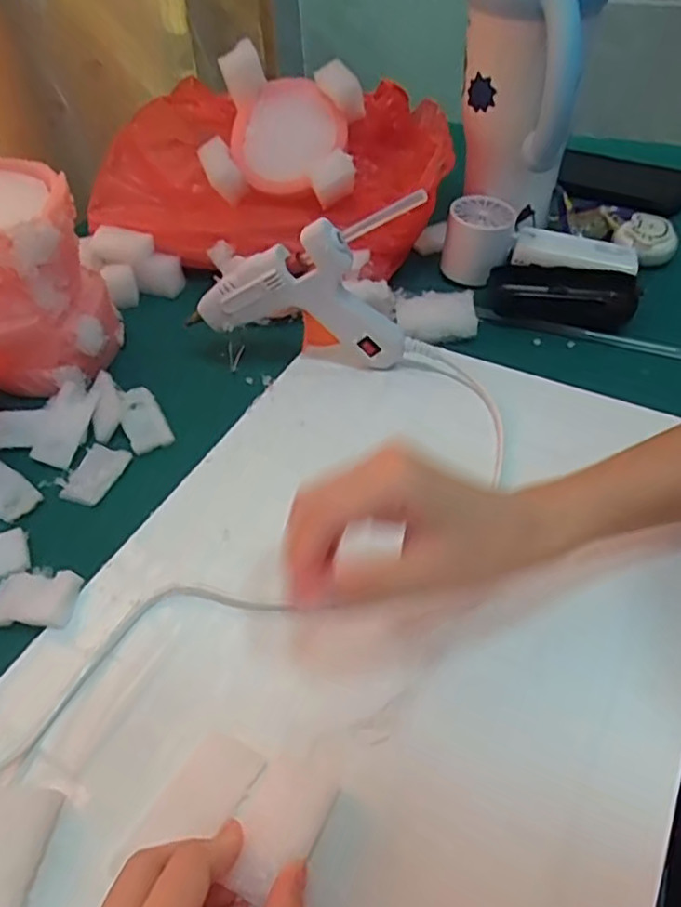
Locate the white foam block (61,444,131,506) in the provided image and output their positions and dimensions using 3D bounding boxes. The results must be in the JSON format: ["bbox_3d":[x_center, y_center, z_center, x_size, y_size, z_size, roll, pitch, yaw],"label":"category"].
[{"bbox_3d":[-0.158,0.012,0.414,0.028,0.006,0.043,11,48,15],"label":"white foam block"}]

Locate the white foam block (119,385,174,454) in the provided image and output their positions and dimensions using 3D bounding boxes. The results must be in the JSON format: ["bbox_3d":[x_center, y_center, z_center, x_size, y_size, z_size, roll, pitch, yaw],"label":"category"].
[{"bbox_3d":[-0.137,-0.025,0.443,0.027,0.011,0.053,-24,49,-17],"label":"white foam block"}]

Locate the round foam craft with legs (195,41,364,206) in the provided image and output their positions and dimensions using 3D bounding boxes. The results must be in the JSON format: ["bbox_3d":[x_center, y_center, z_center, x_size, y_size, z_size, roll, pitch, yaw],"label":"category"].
[{"bbox_3d":[-0.044,-0.261,0.519,0.120,0.046,0.110,0,91,10],"label":"round foam craft with legs"}]

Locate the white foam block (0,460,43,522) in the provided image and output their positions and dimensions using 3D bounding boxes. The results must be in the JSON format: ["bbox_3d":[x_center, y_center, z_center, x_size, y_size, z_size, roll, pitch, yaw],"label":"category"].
[{"bbox_3d":[-0.214,0.022,0.406,0.050,0.007,0.028,25,53,26],"label":"white foam block"}]

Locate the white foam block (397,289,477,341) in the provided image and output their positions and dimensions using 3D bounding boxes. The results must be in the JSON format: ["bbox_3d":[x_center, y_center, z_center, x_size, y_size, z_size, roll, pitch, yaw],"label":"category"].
[{"bbox_3d":[0.074,-0.107,0.494,0.059,0.017,0.039,-2,46,3],"label":"white foam block"}]

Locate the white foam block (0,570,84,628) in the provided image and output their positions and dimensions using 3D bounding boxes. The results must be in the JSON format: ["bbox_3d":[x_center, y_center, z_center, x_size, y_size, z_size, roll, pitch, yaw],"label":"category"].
[{"bbox_3d":[-0.166,0.077,0.343,0.049,0.011,0.028,1,47,6],"label":"white foam block"}]

